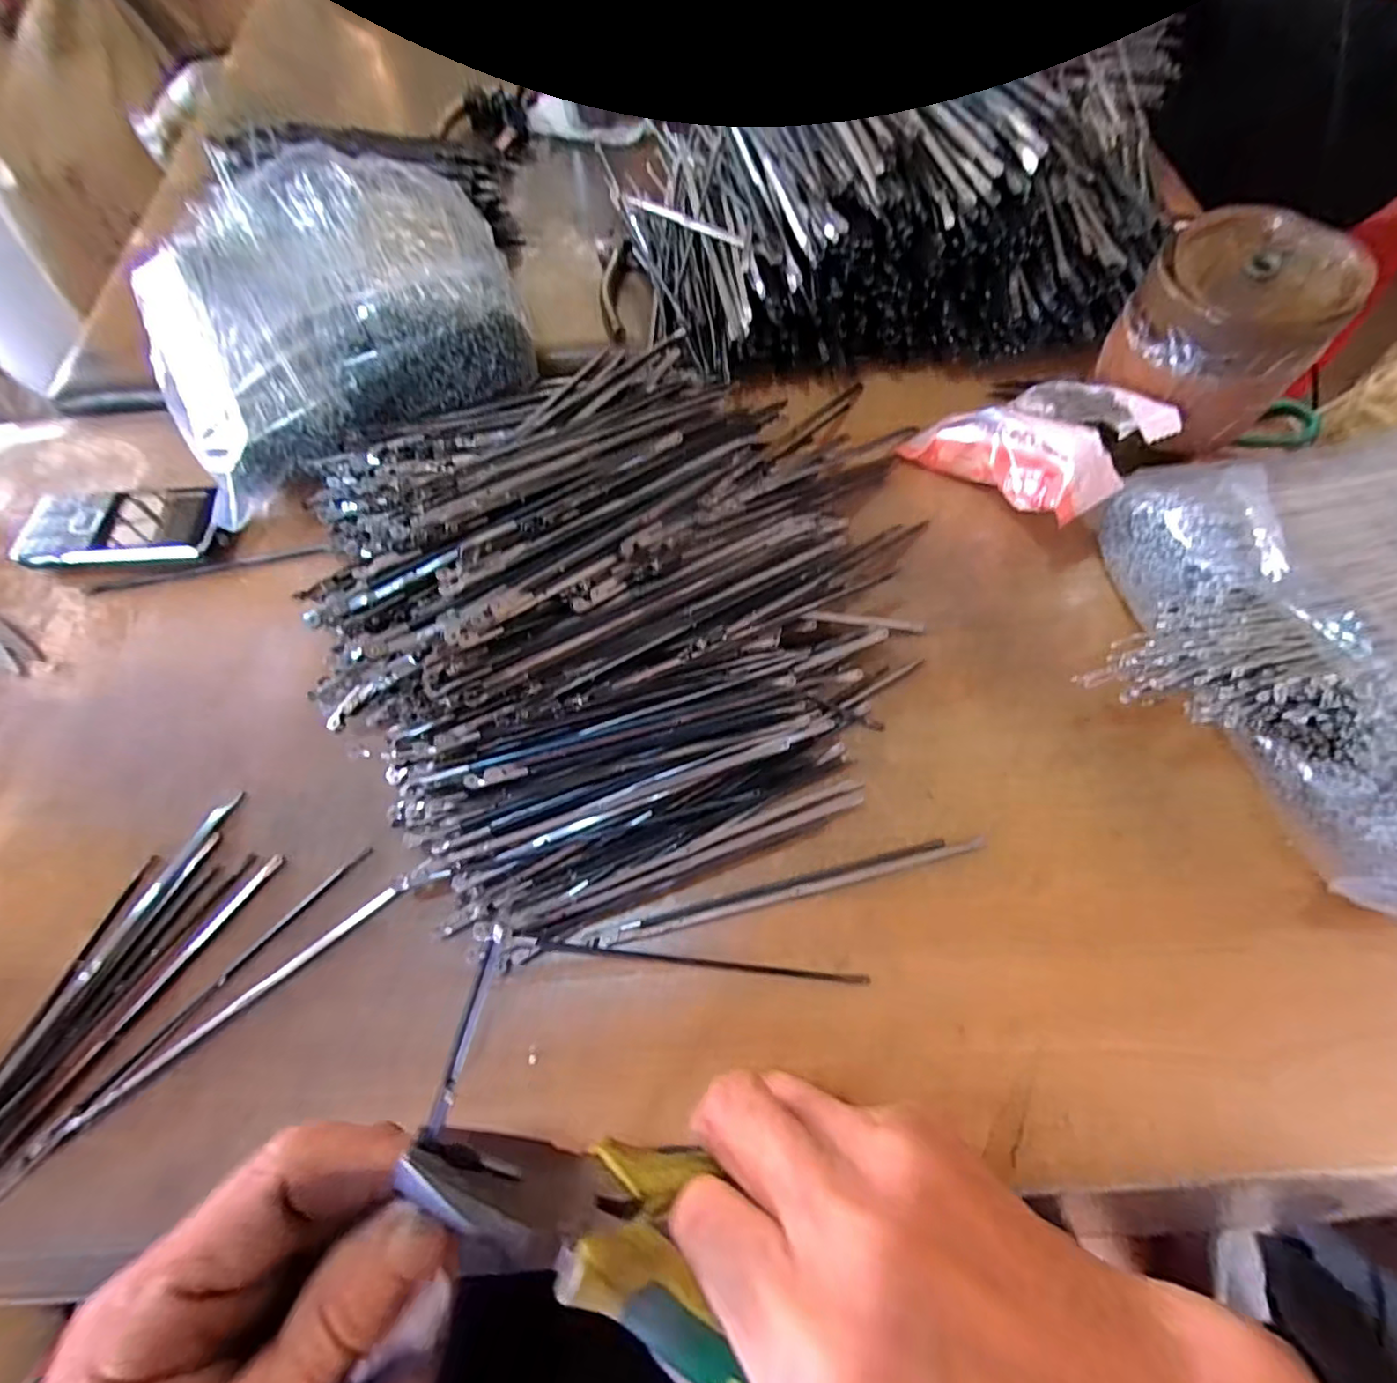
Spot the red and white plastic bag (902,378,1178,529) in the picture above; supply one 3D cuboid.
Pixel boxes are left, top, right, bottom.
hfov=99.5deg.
[{"bbox_3d":[0.182,-0.141,0.328,0.070,0.064,0.113,-31,68,-10],"label":"red and white plastic bag"}]

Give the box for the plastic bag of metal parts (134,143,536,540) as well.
[{"bbox_3d":[-0.250,-0.266,0.408,0.242,0.076,0.268,-31,68,-10],"label":"plastic bag of metal parts"}]

